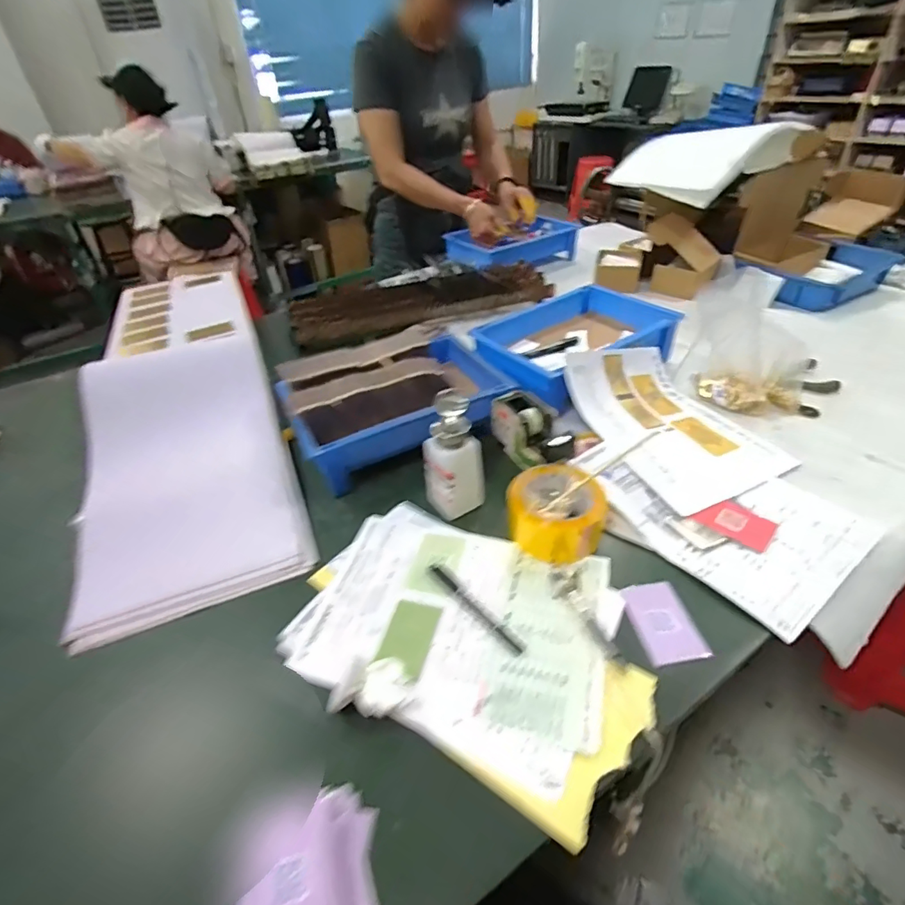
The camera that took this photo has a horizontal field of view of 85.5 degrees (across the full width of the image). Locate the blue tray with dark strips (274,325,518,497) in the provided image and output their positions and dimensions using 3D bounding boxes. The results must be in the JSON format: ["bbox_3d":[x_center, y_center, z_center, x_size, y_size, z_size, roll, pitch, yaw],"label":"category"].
[{"bbox_3d":[-0.097,-0.083,0.727,0.281,0.094,0.201,-23,42,-21],"label":"blue tray with dark strips"}]

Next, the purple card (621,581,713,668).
[{"bbox_3d":[0.210,0.170,0.493,0.059,0.009,0.084,-9,39,-5],"label":"purple card"}]

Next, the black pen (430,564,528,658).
[{"bbox_3d":[0.023,0.164,0.522,0.013,0.007,0.138,-30,45,-28],"label":"black pen"}]

